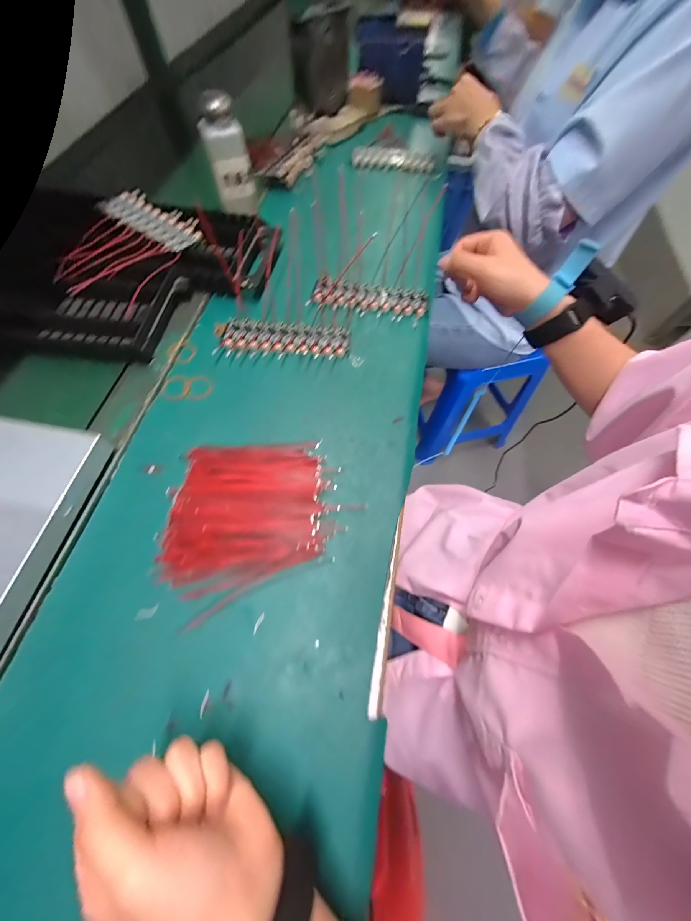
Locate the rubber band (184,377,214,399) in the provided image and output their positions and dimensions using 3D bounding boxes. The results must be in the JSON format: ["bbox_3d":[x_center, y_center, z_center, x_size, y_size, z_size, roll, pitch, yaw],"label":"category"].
[{"bbox_3d":[-0.174,-0.086,0.360,0.033,0.007,0.029,-9,66,-4],"label":"rubber band"}]

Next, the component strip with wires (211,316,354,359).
[{"bbox_3d":[-0.082,-0.156,0.391,0.169,0.015,0.064,5,66,2],"label":"component strip with wires"}]

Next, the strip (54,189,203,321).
[{"bbox_3d":[-0.288,-0.286,0.415,0.148,0.022,0.184,20,73,6],"label":"strip"}]

